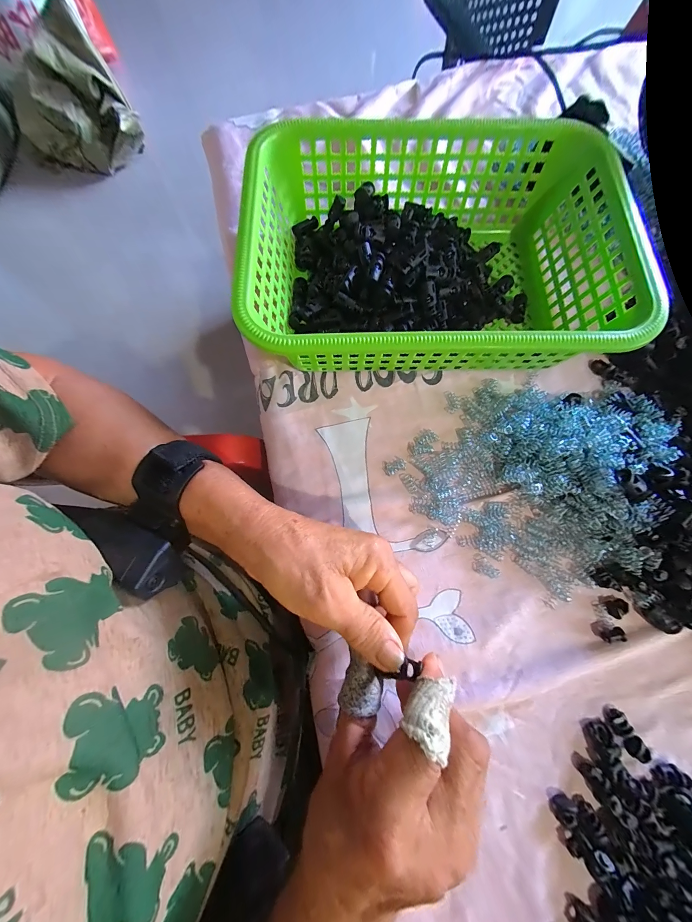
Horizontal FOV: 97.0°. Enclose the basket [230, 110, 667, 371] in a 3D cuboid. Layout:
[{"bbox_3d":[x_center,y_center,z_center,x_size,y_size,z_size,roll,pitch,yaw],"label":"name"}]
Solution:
[{"bbox_3d":[0.068,-0.168,0.264,0.285,0.079,0.209,0,75,-1],"label":"basket"}]

